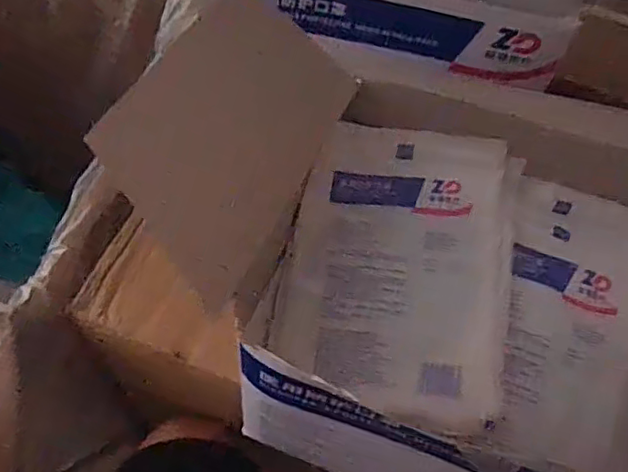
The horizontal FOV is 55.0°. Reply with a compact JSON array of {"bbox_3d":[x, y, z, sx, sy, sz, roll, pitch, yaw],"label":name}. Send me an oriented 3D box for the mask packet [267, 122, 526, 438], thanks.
[{"bbox_3d":[0.054,0.016,0.375,0.137,0.033,0.184,12,59,3],"label":"mask packet"}]

